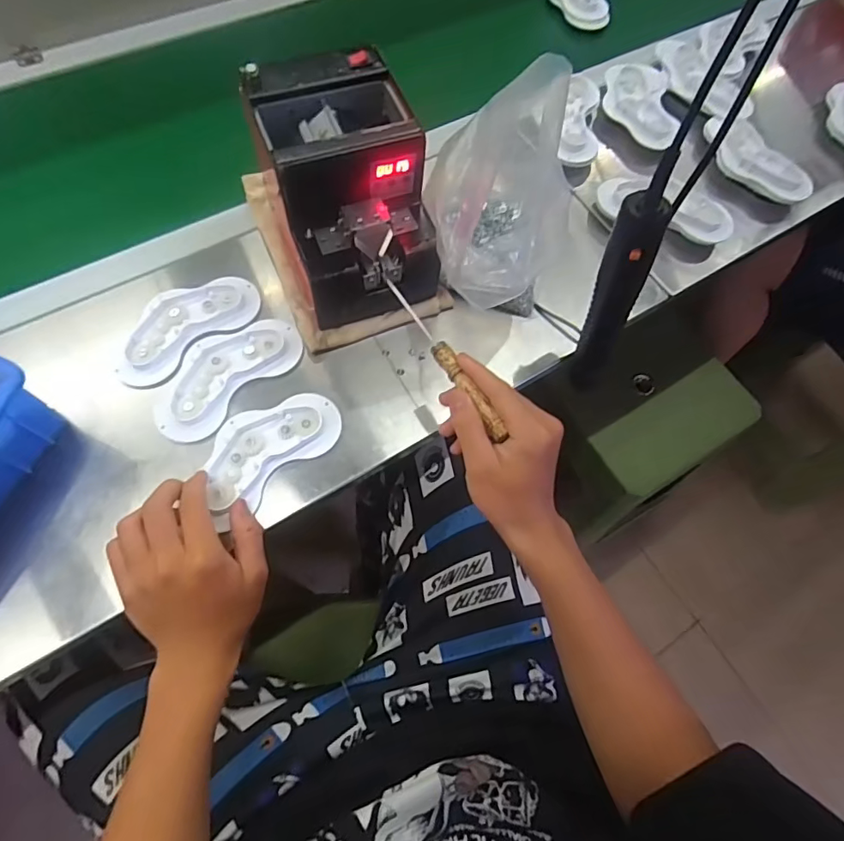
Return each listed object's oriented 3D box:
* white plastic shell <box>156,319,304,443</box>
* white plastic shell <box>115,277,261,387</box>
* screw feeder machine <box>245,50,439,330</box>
[{"bbox_3d":[-0.183,-0.046,0.476,0.073,0.015,0.148,37,70,12],"label":"white plastic shell"},{"bbox_3d":[-0.232,-0.095,0.495,0.146,0.015,0.068,-39,74,-17],"label":"white plastic shell"},{"bbox_3d":[-0.065,-0.201,0.468,0.128,0.145,0.192,-20,69,-11],"label":"screw feeder machine"}]

